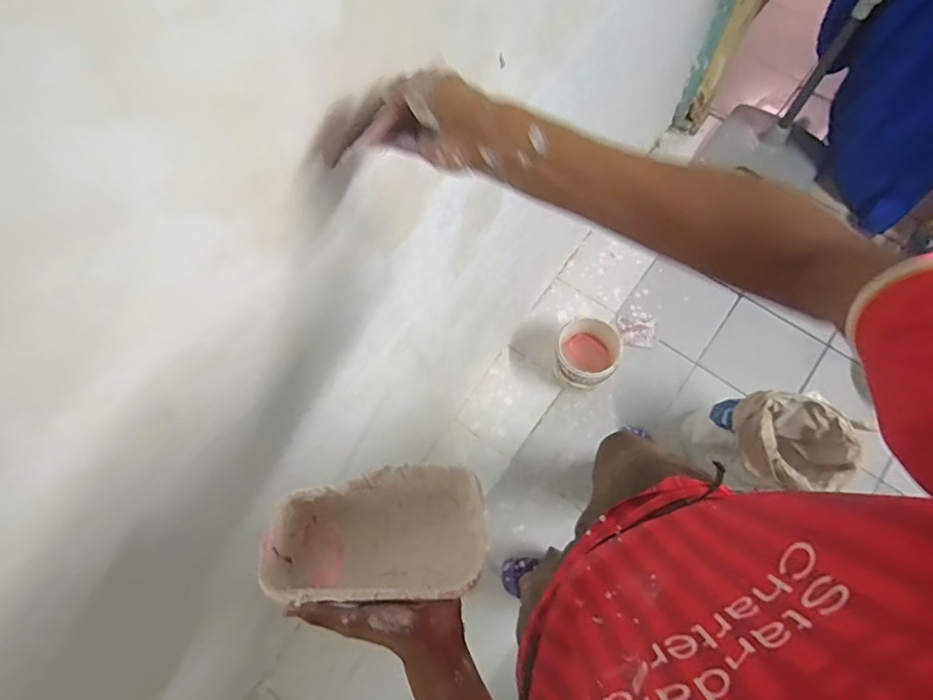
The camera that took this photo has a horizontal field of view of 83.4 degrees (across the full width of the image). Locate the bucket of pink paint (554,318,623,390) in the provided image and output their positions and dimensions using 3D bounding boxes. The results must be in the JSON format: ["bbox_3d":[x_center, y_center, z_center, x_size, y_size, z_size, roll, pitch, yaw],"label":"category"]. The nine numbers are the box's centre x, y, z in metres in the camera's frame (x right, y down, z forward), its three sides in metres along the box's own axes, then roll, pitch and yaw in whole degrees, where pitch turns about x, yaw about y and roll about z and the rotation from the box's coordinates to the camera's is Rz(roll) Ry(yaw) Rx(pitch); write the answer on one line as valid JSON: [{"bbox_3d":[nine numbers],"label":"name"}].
[{"bbox_3d":[0.354,0.008,1.558,0.205,0.199,0.189,-1,71,2],"label":"bucket of pink paint"}]

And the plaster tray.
[{"bbox_3d":[-0.078,0.163,0.469,0.182,0.081,0.098,-5,71,1],"label":"plaster tray"}]

